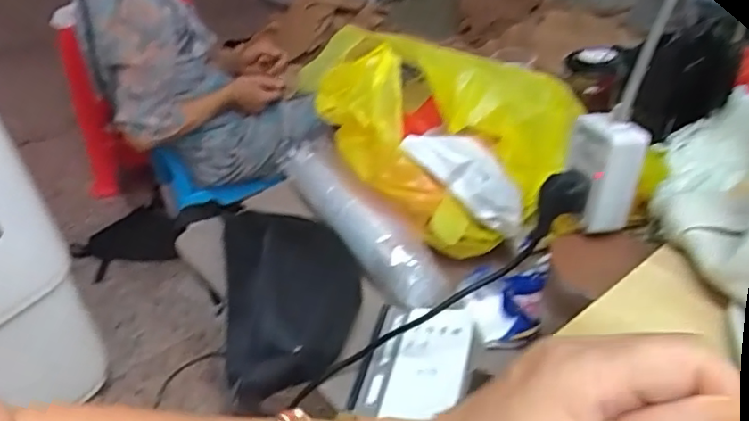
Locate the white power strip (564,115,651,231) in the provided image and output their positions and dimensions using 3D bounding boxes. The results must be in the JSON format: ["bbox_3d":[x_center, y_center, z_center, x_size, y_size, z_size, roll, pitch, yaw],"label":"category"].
[{"bbox_3d":[0.190,-0.033,0.510,0.046,0.082,0.056,-5,37,0],"label":"white power strip"}]

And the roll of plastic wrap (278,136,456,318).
[{"bbox_3d":[-0.025,-0.004,0.737,0.062,0.056,0.339,-21,40,-20],"label":"roll of plastic wrap"}]

